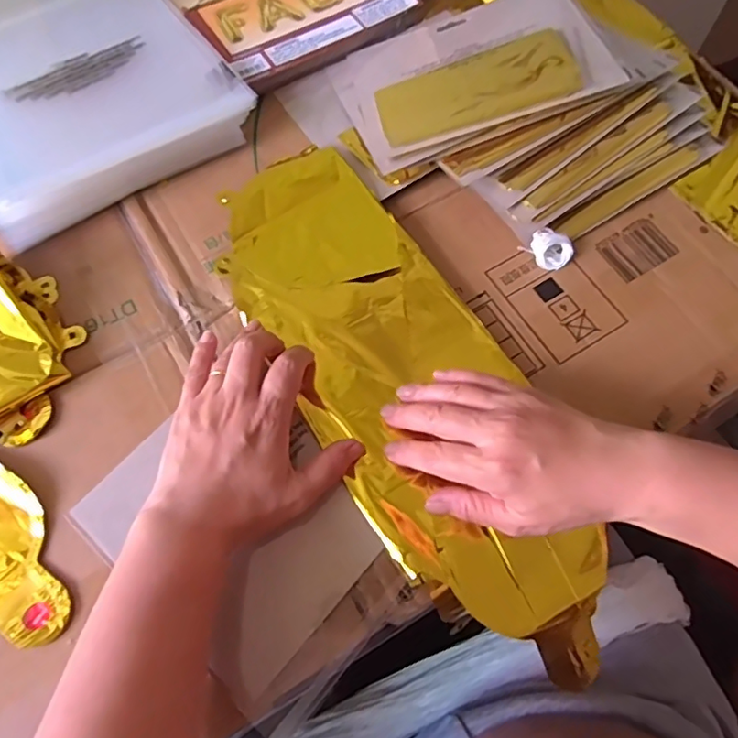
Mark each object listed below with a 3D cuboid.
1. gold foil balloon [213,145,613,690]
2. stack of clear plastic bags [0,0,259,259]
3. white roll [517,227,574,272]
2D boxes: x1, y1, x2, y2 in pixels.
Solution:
[{"bbox_3d":[0.023,0.011,0.399,0.140,0.021,0.406,-26,71,-11],"label":"gold foil balloon"},{"bbox_3d":[-0.243,-0.237,0.486,0.226,0.036,0.250,-31,69,-12],"label":"stack of clear plastic bags"},{"bbox_3d":[0.136,-0.091,0.427,0.031,0.016,0.030,0,65,1],"label":"white roll"}]

